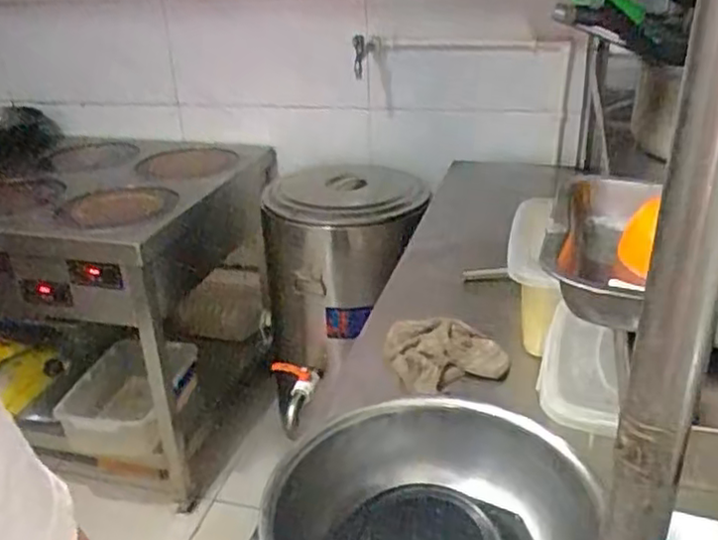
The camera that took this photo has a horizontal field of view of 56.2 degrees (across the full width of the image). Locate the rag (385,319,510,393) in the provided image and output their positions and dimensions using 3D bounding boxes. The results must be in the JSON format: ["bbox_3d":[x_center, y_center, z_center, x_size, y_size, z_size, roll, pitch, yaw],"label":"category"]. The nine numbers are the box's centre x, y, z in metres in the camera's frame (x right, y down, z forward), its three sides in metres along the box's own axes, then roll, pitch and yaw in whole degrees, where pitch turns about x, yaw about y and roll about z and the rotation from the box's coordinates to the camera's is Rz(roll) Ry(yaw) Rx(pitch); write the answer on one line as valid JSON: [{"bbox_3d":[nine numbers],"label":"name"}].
[{"bbox_3d":[0.124,0.115,0.993,0.161,0.049,0.141,-2,26,0],"label":"rag"}]

